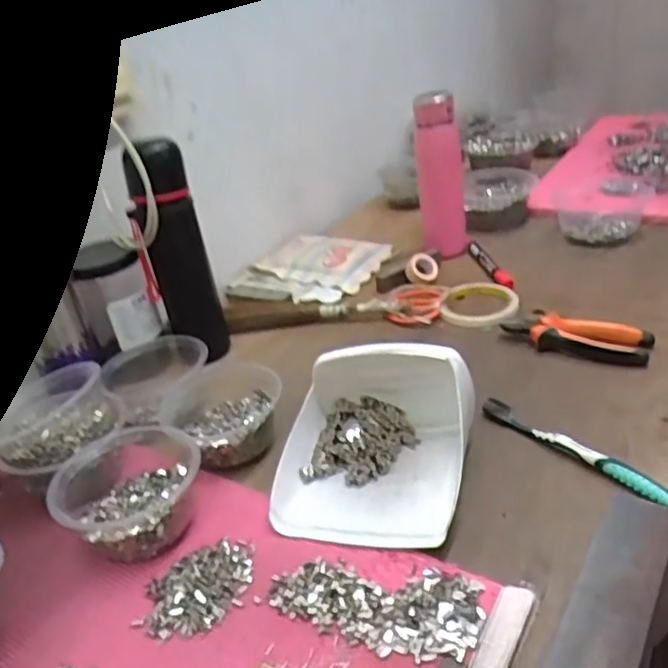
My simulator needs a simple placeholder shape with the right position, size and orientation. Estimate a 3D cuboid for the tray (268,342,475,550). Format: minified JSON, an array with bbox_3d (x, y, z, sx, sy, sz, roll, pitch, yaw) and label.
[{"bbox_3d":[0.031,0.079,0.544,0.148,0.086,0.170,1,31,18],"label":"tray"}]

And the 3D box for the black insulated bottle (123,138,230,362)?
[{"bbox_3d":[-0.169,-0.082,0.719,0.065,0.238,0.056,-17,30,-13],"label":"black insulated bottle"}]

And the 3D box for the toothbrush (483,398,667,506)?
[{"bbox_3d":[0.201,0.096,0.550,0.016,0.018,0.180,-28,34,-29],"label":"toothbrush"}]

